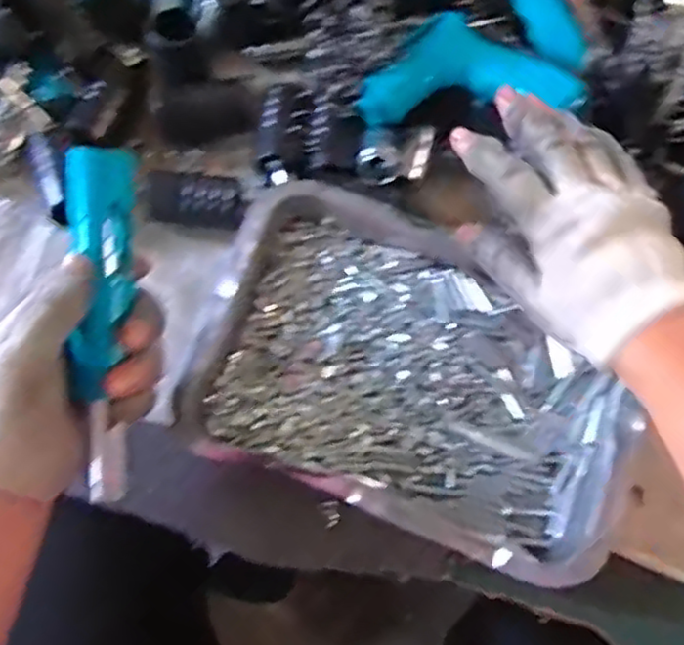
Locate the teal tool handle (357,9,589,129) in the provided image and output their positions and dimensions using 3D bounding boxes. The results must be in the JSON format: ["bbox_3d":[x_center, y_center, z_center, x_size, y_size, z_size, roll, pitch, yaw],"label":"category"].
[{"bbox_3d":[0.083,-0.162,0.445,0.138,0.037,0.067,4,72,1],"label":"teal tool handle"}]

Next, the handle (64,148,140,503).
[{"bbox_3d":[-0.116,0.006,0.336,0.023,0.033,0.176,4,101,2],"label":"handle"}]

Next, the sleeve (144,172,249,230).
[{"bbox_3d":[-0.097,-0.080,0.447,0.072,0.023,0.031,13,72,4],"label":"sleeve"}]

